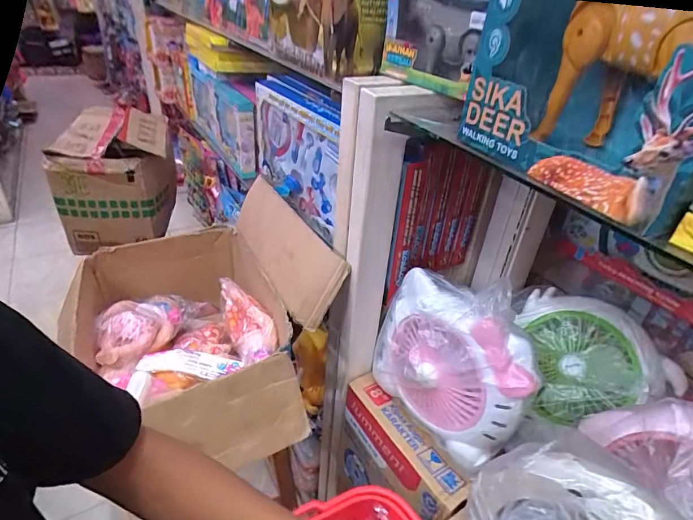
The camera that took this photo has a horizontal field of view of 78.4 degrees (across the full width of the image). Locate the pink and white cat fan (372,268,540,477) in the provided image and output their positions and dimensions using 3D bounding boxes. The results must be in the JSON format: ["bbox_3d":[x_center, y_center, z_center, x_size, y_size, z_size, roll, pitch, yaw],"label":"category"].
[{"bbox_3d":[0.154,0.147,0.650,0.248,0.267,0.095,31,41,32],"label":"pink and white cat fan"}]

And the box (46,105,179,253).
[{"bbox_3d":[-0.769,-0.295,1.439,0.325,0.322,0.400,-5,35,-17],"label":"box"}]

